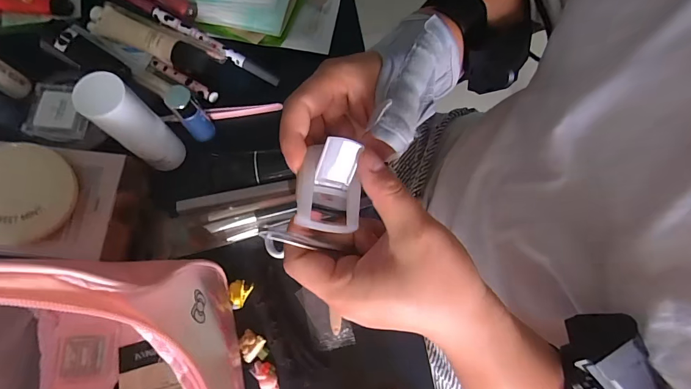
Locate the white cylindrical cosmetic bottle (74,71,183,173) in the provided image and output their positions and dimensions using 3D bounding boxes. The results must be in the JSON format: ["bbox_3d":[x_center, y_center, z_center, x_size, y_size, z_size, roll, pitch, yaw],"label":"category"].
[{"bbox_3d":[-0.152,-0.049,0.271,0.031,0.092,0.029,-42,80,-12],"label":"white cylindrical cosmetic bottle"}]

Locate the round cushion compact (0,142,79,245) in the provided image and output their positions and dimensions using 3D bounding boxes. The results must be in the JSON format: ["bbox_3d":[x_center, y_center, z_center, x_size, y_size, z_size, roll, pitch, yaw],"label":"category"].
[{"bbox_3d":[-0.237,-0.002,0.266,0.074,0.015,0.070,1,75,-2],"label":"round cushion compact"}]

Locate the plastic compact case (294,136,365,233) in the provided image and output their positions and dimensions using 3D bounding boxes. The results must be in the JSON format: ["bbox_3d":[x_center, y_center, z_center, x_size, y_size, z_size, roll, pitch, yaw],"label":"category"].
[{"bbox_3d":[-0.010,-0.004,0.214,0.036,0.024,0.048,2,75,-1],"label":"plastic compact case"}]

